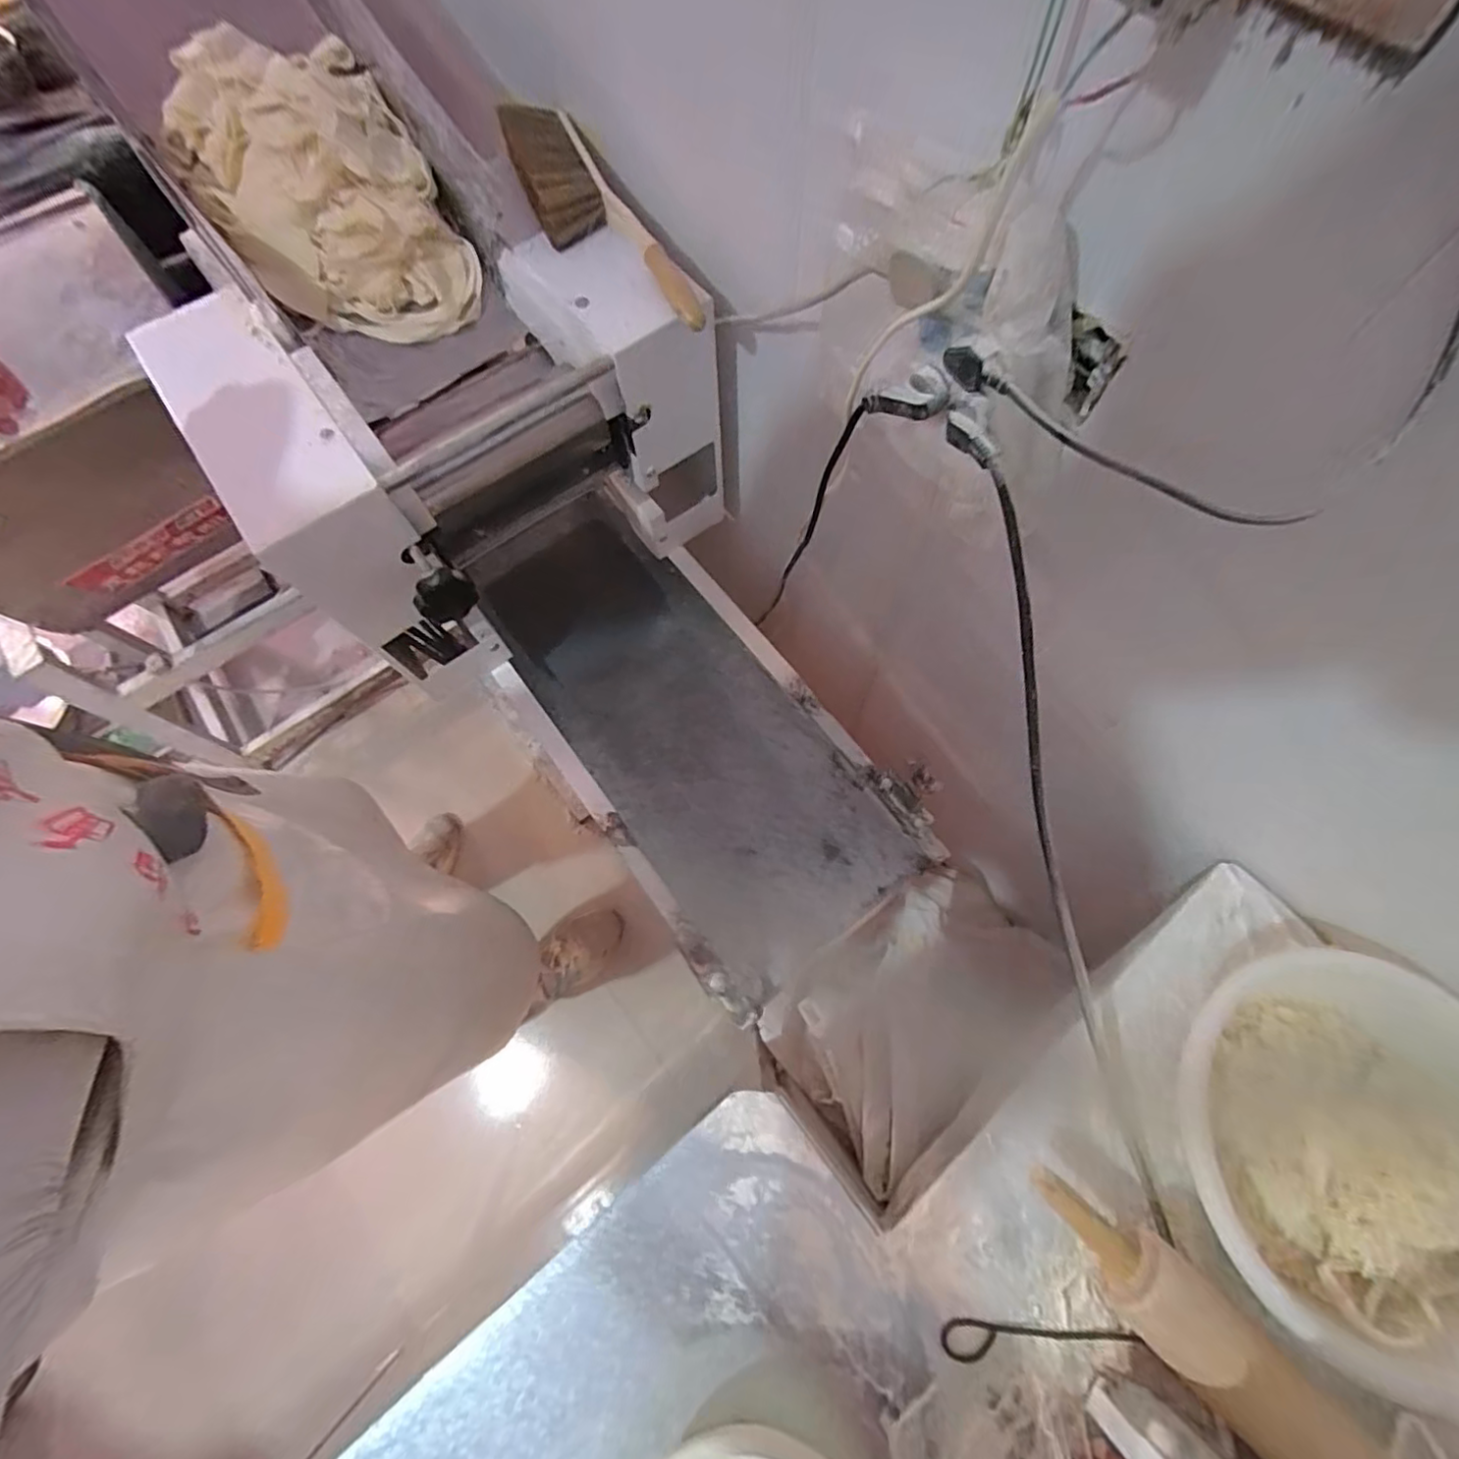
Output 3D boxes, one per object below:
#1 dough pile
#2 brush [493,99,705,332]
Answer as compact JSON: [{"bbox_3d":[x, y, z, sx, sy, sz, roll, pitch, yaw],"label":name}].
[{"bbox_3d":[-0.446,-0.586,0.671,0.225,0.177,0.298,-32,73,-9],"label":"dough pile"},{"bbox_3d":[-0.139,-0.534,0.635,0.092,0.067,0.338,-31,73,-9],"label":"brush"}]

